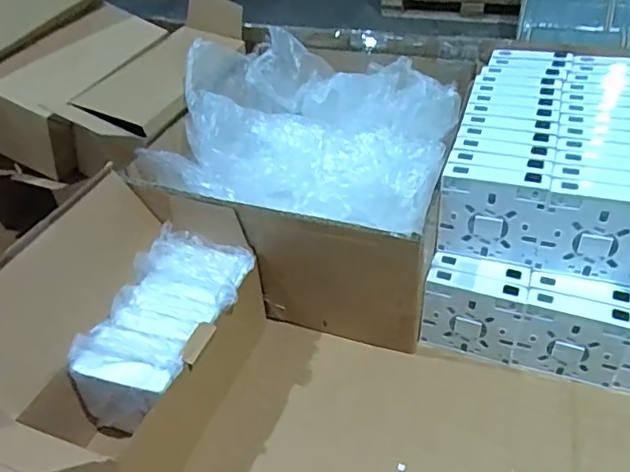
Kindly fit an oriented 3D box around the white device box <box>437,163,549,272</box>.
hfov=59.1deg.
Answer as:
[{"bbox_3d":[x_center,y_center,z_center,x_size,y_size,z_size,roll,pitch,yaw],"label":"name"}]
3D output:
[{"bbox_3d":[0.156,-0.017,0.493,0.086,0.090,0.019,10,40,18],"label":"white device box"}]

